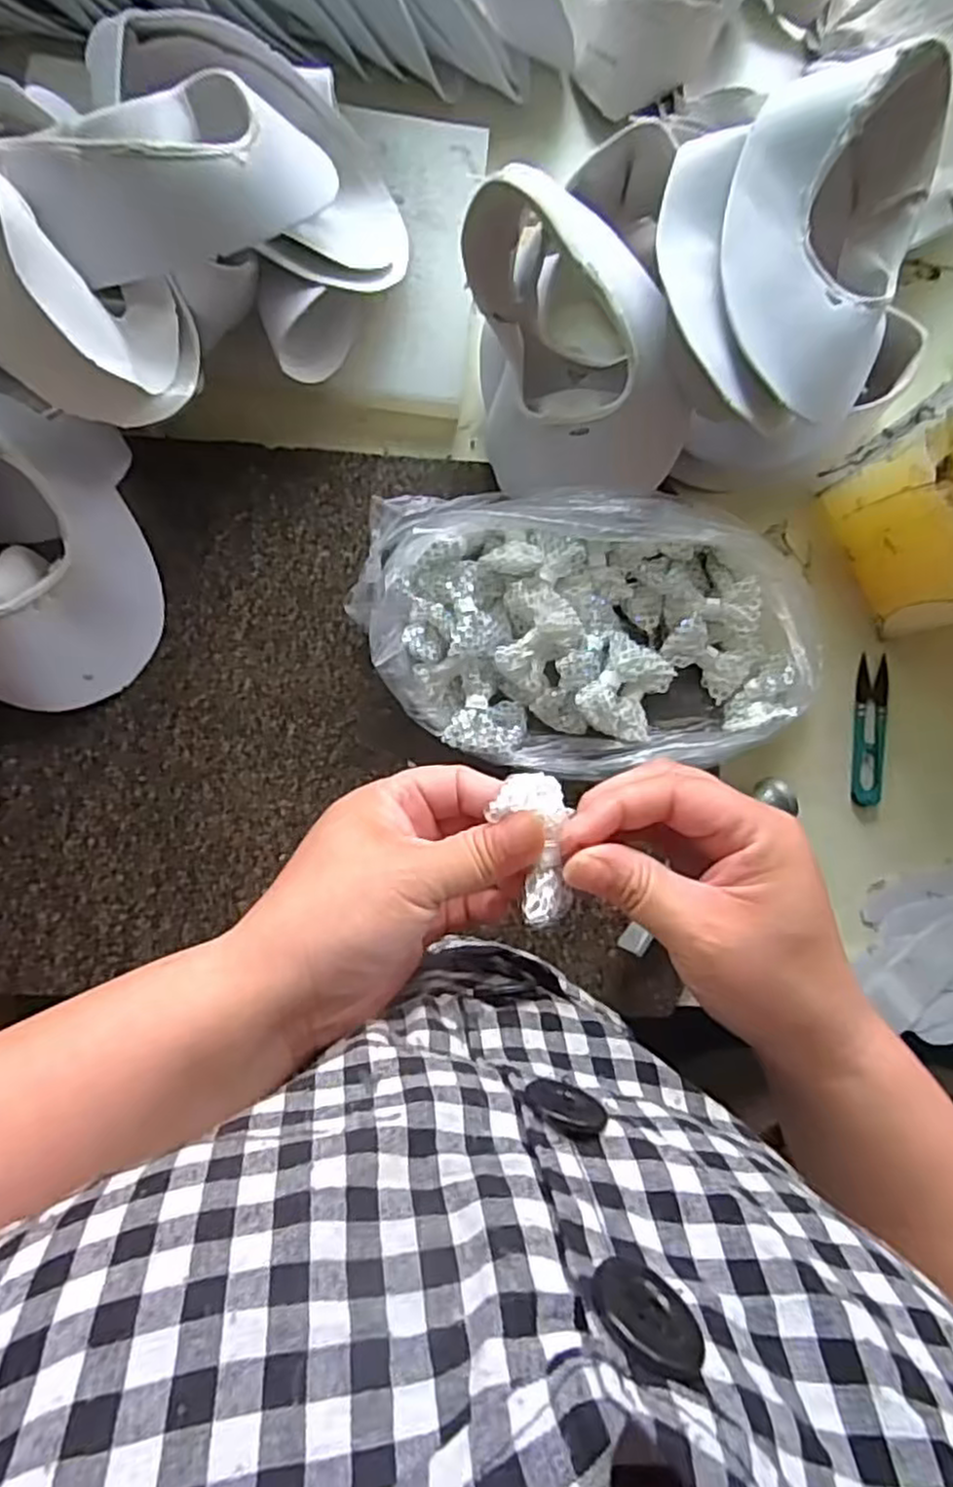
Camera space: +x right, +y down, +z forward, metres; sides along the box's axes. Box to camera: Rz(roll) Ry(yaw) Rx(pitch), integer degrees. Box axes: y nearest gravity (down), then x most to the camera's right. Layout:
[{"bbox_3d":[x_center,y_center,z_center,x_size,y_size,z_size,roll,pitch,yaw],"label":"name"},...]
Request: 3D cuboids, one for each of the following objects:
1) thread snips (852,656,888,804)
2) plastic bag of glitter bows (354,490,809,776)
[{"bbox_3d":[0.269,-0.009,0.506,0.023,0.007,0.102,6,83,-5],"label":"thread snips"},{"bbox_3d":[0.070,-0.066,0.460,0.273,0.055,0.163,2,83,-6],"label":"plastic bag of glitter bows"}]

